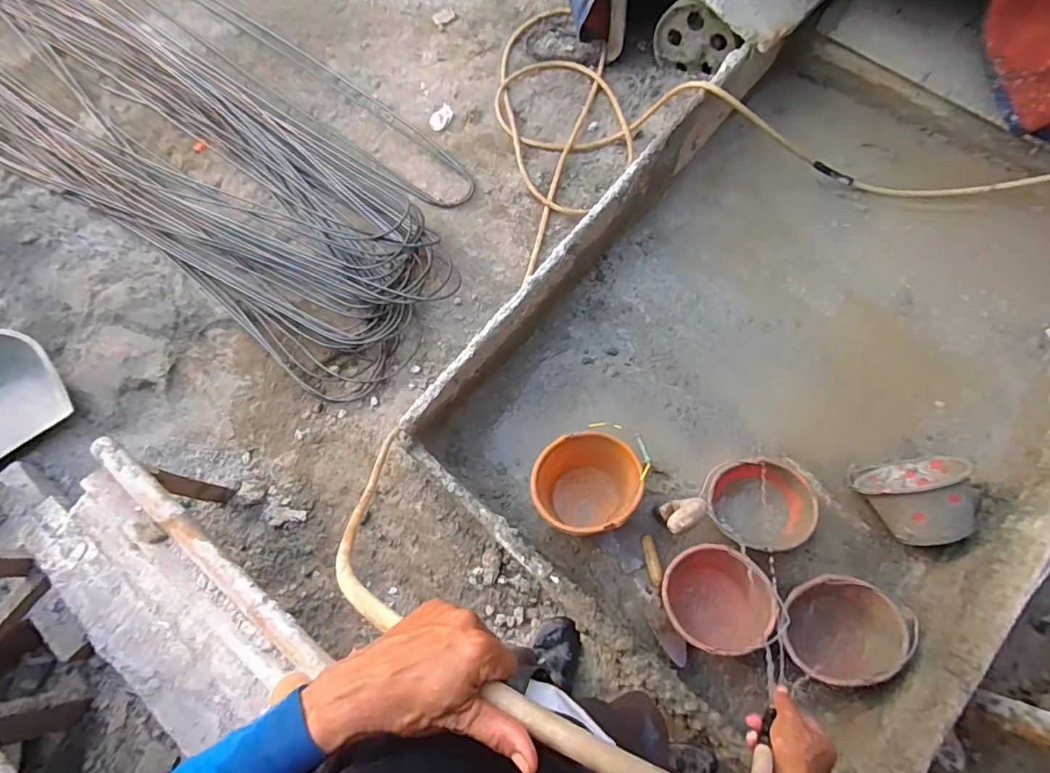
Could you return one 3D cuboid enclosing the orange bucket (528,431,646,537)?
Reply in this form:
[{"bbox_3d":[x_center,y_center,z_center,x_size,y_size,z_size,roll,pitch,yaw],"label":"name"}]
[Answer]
[{"bbox_3d":[0.154,0.264,1.363,0.257,0.204,0.242,-2,69,6],"label":"orange bucket"}]

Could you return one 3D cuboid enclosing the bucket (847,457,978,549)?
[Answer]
[{"bbox_3d":[0.979,0.270,1.283,0.226,0.231,0.214,-21,68,-5],"label":"bucket"}]

